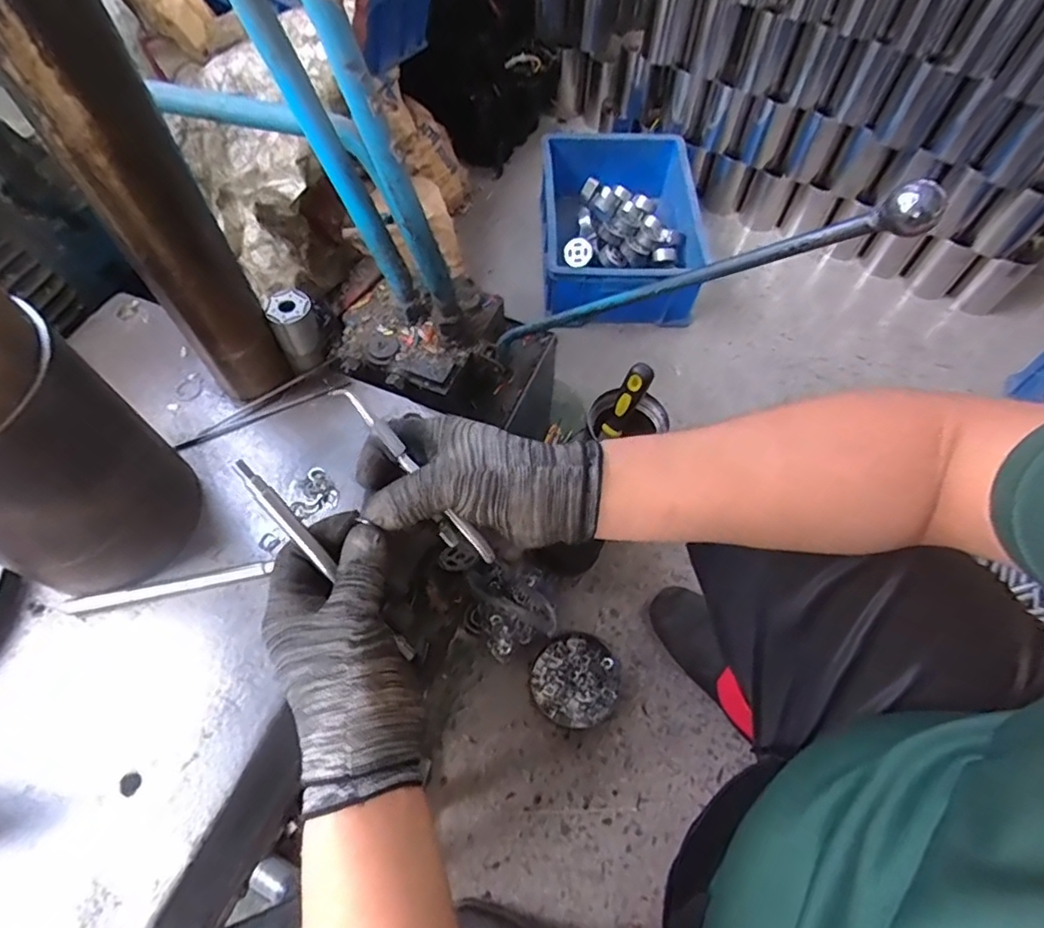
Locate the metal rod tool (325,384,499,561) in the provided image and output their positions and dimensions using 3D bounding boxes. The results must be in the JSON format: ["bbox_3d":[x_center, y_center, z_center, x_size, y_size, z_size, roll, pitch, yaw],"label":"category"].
[{"bbox_3d":[-0.067,0.007,0.374,0.011,0.011,0.146,-41,92,-20],"label":"metal rod tool"}]

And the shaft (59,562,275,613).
[{"bbox_3d":[-0.267,0.094,0.450,0.151,0.009,0.012,-11,62,-6],"label":"shaft"}]

